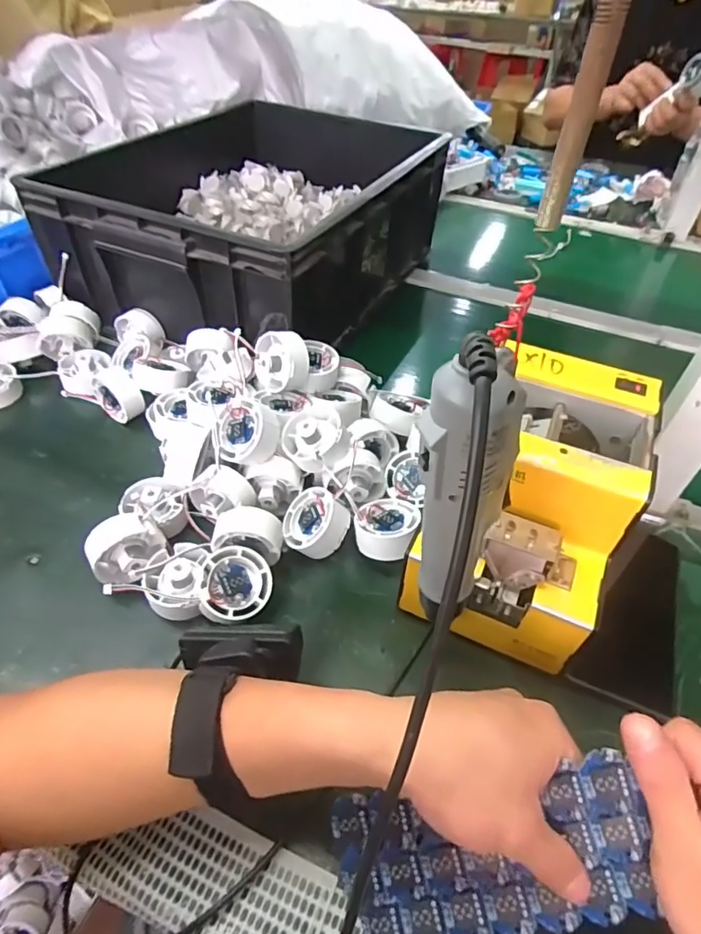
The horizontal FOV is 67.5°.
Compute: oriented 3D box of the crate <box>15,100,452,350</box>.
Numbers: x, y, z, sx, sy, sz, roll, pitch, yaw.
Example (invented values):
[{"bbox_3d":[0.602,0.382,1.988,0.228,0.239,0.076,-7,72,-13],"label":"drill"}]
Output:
[{"bbox_3d":[-0.139,-0.348,0.717,0.413,0.154,0.471,20,49,16],"label":"crate"}]

